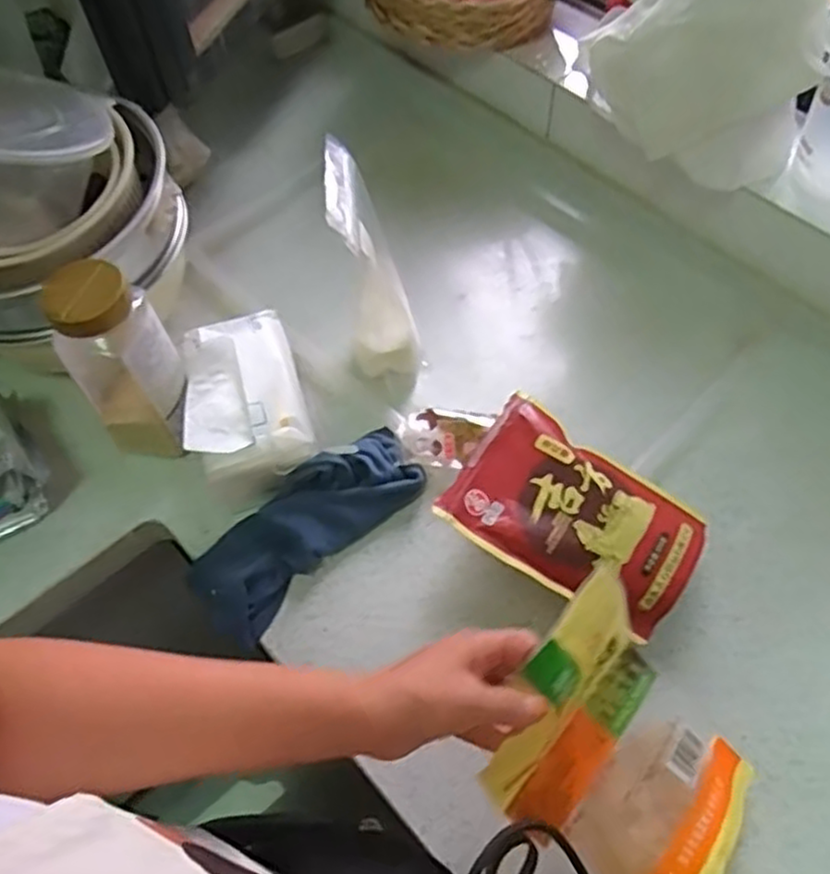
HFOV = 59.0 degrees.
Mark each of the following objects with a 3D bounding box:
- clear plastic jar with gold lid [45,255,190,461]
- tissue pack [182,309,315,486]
[{"bbox_3d":[-0.244,-0.054,0.629,0.086,0.194,0.100,-31,62,-15],"label":"clear plastic jar with gold lid"},{"bbox_3d":[-0.151,-0.042,0.638,0.098,0.048,0.158,-15,59,-7],"label":"tissue pack"}]

